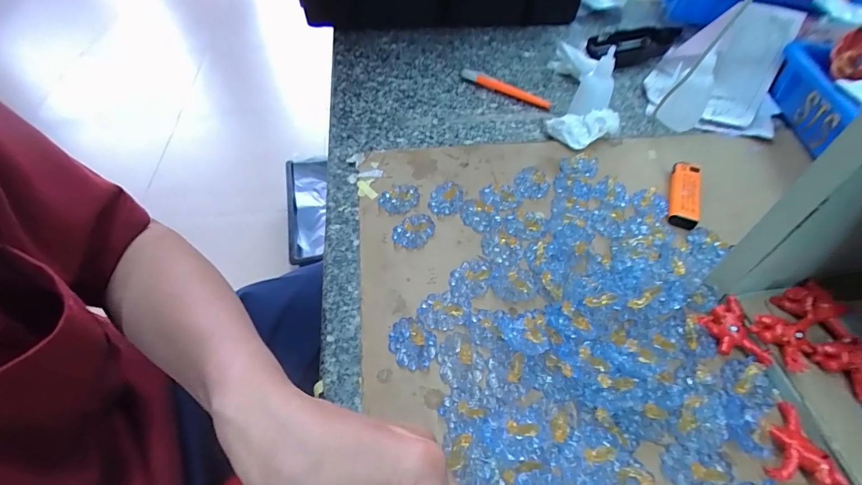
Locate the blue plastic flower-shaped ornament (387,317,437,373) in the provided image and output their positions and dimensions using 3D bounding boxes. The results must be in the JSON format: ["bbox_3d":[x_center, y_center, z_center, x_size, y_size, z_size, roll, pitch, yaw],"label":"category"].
[{"bbox_3d":[-0.013,0.071,0.284,0.037,0.004,0.030,35,58,25],"label":"blue plastic flower-shaped ornament"}]

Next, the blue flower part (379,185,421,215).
[{"bbox_3d":[-0.030,-0.041,0.370,0.032,0.008,0.032,0,50,0],"label":"blue flower part"}]

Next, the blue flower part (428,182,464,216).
[{"bbox_3d":[0.014,-0.040,0.370,0.029,0.006,0.033,5,50,4],"label":"blue flower part"}]

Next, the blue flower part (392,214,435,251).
[{"bbox_3d":[-0.015,-0.010,0.347,0.030,0.009,0.033,0,50,0],"label":"blue flower part"}]

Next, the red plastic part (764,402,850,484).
[{"bbox_3d":[0.212,0.120,0.238,0.035,0.014,0.048,-7,51,-6],"label":"red plastic part"}]

